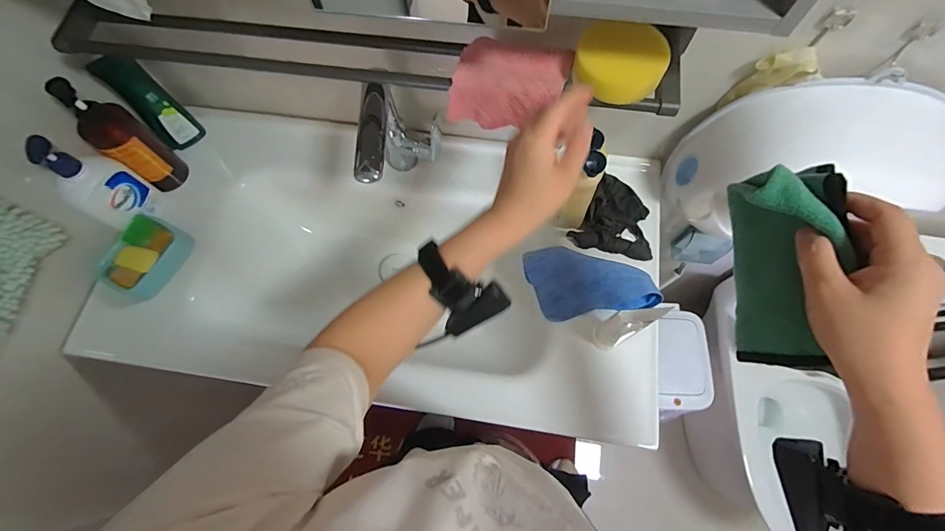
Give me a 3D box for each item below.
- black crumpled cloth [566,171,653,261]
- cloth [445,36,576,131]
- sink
[{"bbox_3d":[0.239,-0.093,0.665,0.133,0.043,0.145,13,71,5],"label":"black crumpled cloth"},{"bbox_3d":[0.045,-0.217,0.498,0.131,0.065,0.091,13,71,6],"label":"cloth"},{"bbox_3d":[-0.127,0.000,0.738,0.870,0.164,0.490,7,70,4],"label":"sink"}]

